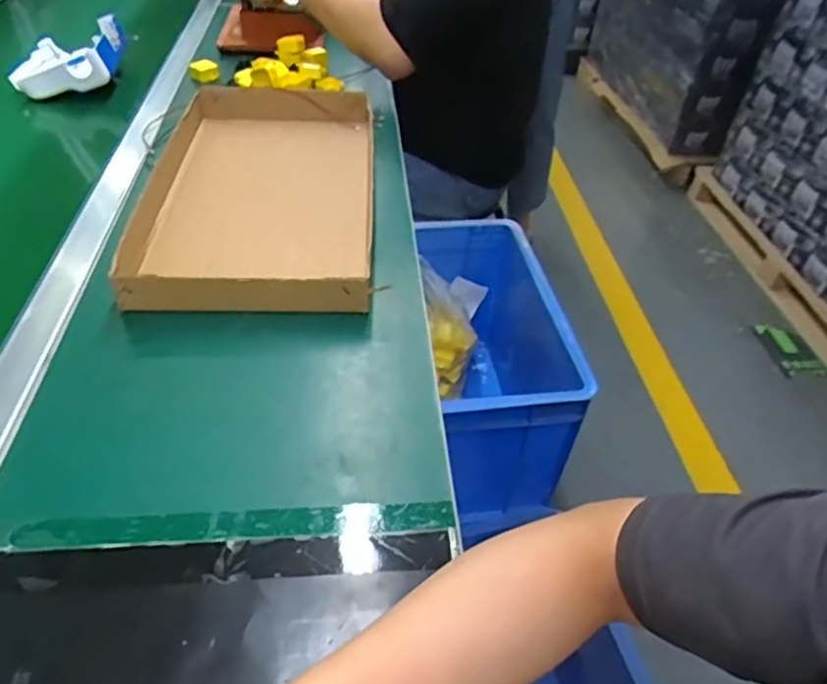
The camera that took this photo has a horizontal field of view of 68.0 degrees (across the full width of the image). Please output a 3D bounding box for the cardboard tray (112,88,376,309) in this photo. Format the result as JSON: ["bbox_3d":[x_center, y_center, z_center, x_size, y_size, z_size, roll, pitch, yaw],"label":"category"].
[{"bbox_3d":[-0.186,-0.204,0.759,0.270,0.055,0.470,0,44,-4],"label":"cardboard tray"}]

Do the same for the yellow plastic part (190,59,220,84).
[{"bbox_3d":[-0.348,-0.451,1.022,0.047,0.023,0.037,-12,46,-15],"label":"yellow plastic part"}]

